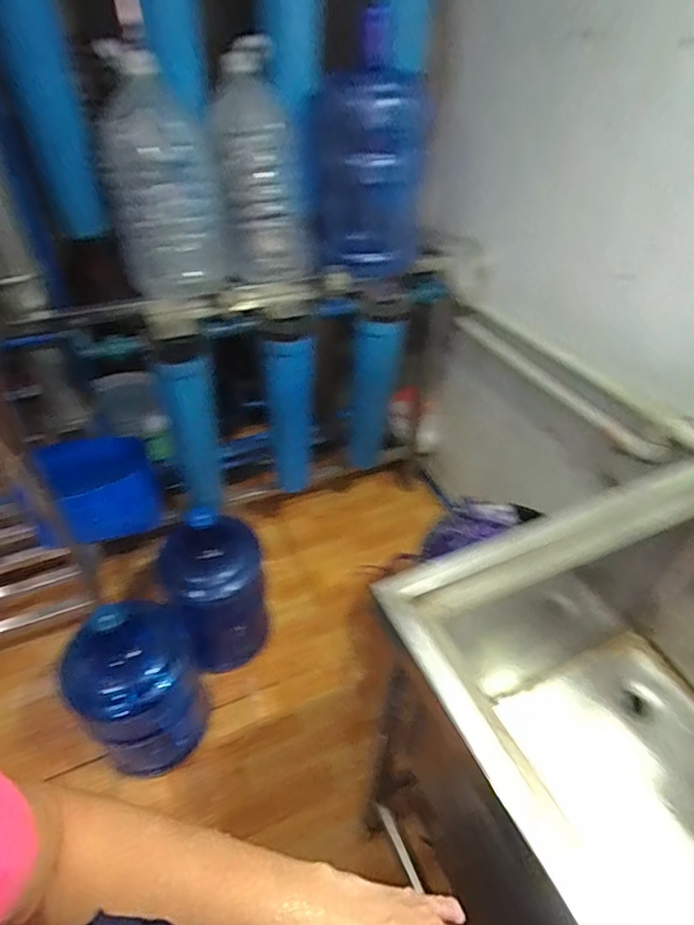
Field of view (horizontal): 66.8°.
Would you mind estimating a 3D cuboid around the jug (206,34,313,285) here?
[{"bbox_3d":[-0.175,-0.603,1.098,0.183,0.385,0.205,-2,42,-4],"label":"jug"}]

